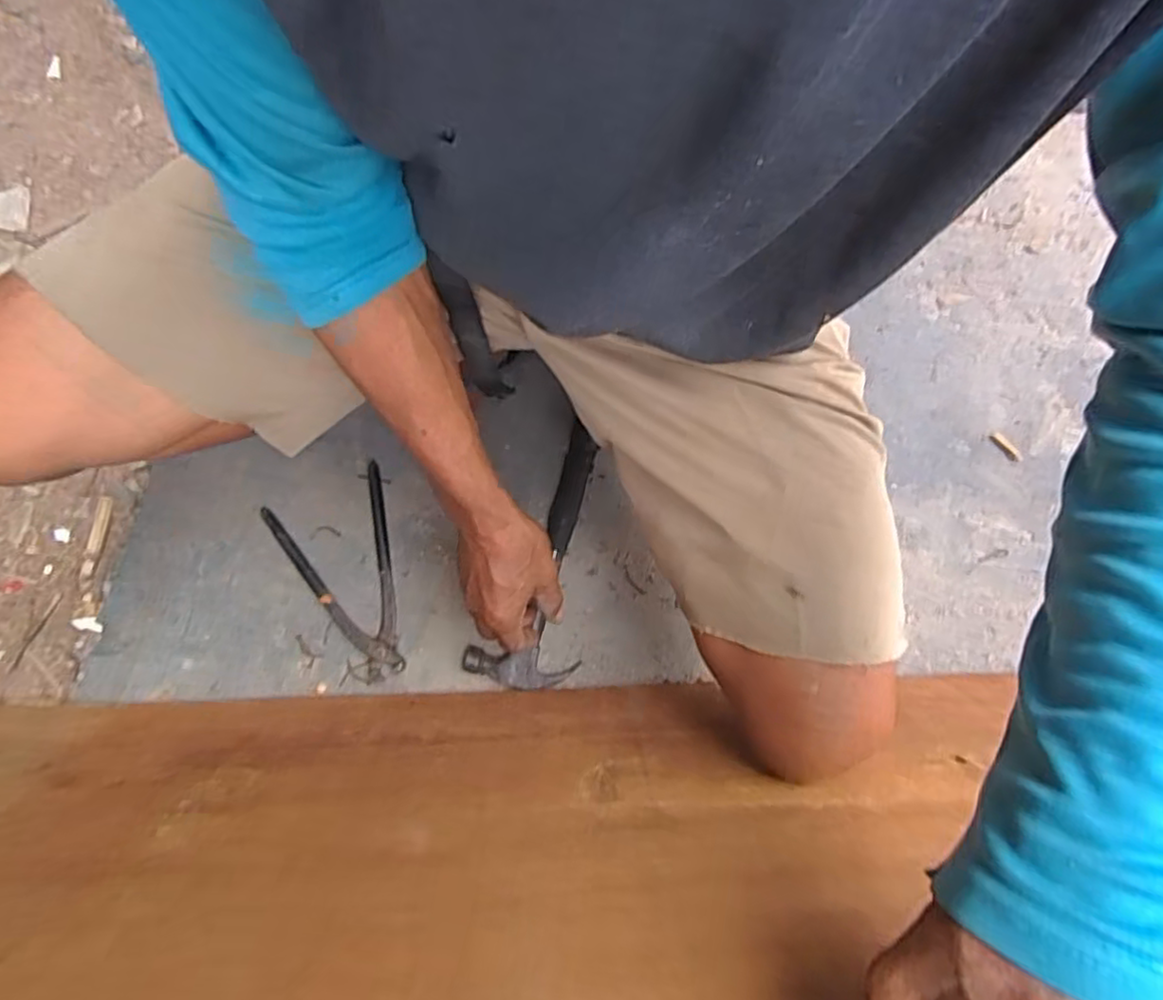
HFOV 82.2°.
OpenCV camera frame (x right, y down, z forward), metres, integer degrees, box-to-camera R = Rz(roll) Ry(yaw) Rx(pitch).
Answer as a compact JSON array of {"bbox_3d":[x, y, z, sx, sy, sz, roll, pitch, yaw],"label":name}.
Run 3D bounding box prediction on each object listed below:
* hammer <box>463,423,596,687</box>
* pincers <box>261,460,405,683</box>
[{"bbox_3d":[-0.029,0.053,0.692,0.104,0.024,0.281,16,78,4],"label":"hammer"},{"bbox_3d":[-0.247,0.078,0.672,0.115,0.018,0.209,-12,77,-3],"label":"pincers"}]

